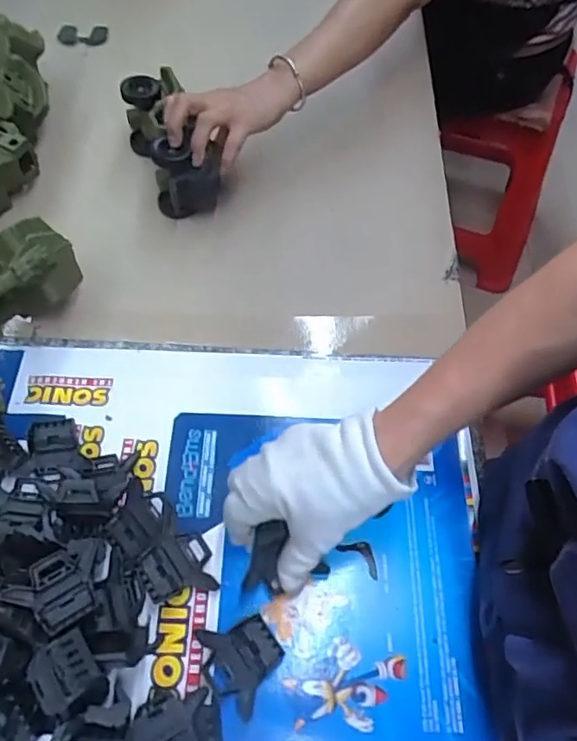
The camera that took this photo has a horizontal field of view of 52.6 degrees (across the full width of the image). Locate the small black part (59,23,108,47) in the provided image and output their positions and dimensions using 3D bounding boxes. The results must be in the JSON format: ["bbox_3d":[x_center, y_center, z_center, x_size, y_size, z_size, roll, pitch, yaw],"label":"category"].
[{"bbox_3d":[-0.294,-0.476,0.828,0.073,0.023,0.028,1,59,-2],"label":"small black part"}]

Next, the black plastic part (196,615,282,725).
[{"bbox_3d":[-0.033,0.213,0.429,0.054,0.014,0.063,-30,65,-18],"label":"black plastic part"}]

